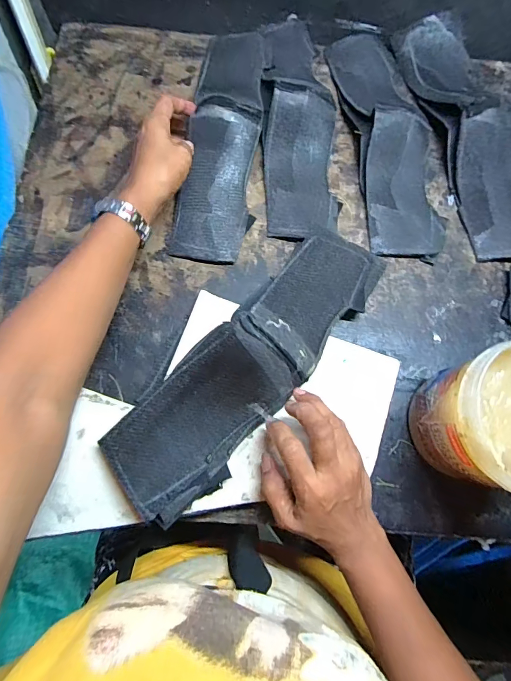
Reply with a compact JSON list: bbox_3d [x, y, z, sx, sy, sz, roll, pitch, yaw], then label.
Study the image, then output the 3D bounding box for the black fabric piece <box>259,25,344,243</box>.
[{"bbox_3d":[0.050,-0.287,0.473,0.093,0.053,0.342,-3,75,-3],"label":"black fabric piece"}]

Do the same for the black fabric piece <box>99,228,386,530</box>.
[{"bbox_3d":[0.005,0.007,0.358,0.096,0.075,0.334,41,73,9],"label":"black fabric piece"}]

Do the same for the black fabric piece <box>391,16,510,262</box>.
[{"bbox_3d":[0.275,-0.270,0.478,0.097,0.054,0.356,-12,76,-5],"label":"black fabric piece"}]

